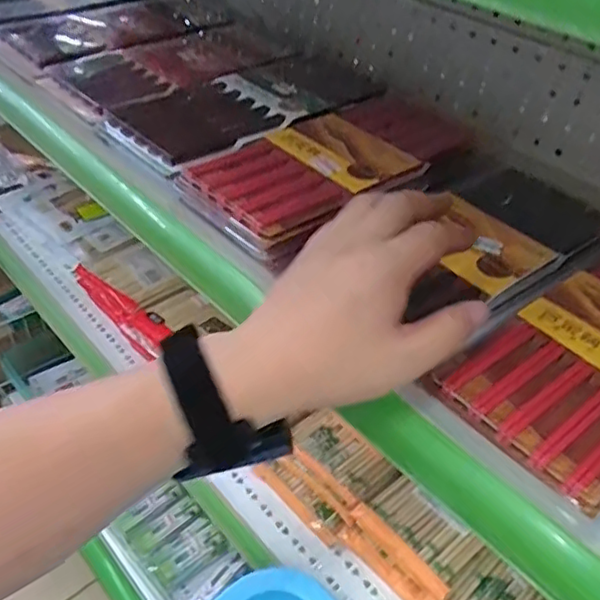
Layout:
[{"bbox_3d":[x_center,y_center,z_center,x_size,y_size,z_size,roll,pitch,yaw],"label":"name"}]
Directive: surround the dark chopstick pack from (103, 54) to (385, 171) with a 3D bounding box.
[{"bbox_3d":[-0.048,-0.176,0.565,0.227,0.018,0.114,-26,49,-31],"label":"dark chopstick pack"}]

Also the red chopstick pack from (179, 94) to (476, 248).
[{"bbox_3d":[0.034,-0.119,0.507,0.244,0.009,0.112,-28,50,-32],"label":"red chopstick pack"}]

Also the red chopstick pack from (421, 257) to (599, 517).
[{"bbox_3d":[0.197,0.023,0.387,0.248,0.012,0.105,-27,50,-32],"label":"red chopstick pack"}]

